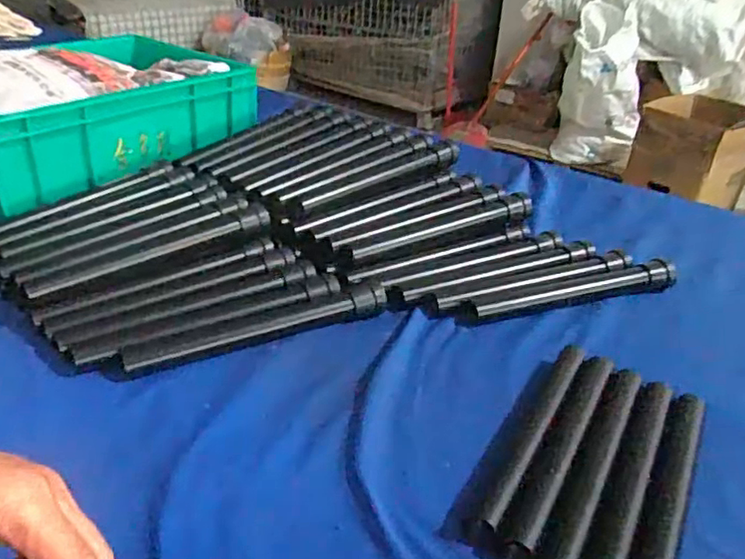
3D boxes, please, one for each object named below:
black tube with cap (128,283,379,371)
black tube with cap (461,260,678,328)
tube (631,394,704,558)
[{"bbox_3d":[-0.102,0.042,0.568,0.246,0.022,0.027,-14,35,-25],"label":"black tube with cap"},{"bbox_3d":[0.207,0.014,0.640,0.257,0.028,0.025,-8,33,-17],"label":"black tube with cap"},{"bbox_3d":[0.202,0.148,0.416,0.025,0.018,0.216,19,35,26],"label":"tube"}]

